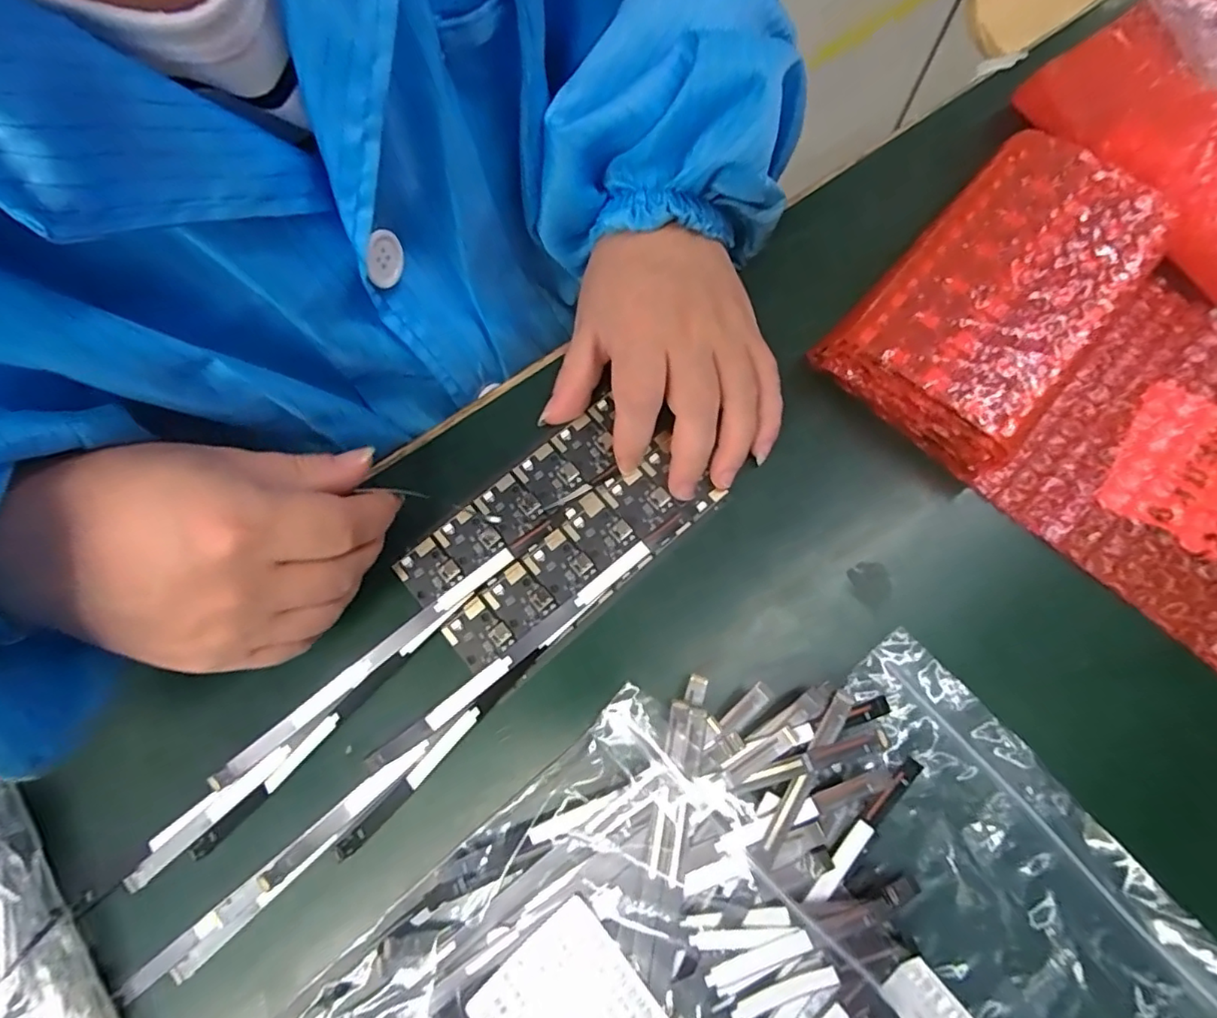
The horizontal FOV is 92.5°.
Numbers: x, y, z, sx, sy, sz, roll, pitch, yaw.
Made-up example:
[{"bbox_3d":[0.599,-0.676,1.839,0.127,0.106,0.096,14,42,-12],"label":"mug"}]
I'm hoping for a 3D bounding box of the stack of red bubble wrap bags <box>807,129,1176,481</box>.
[{"bbox_3d":[0.174,-0.097,0.262,0.085,0.030,0.144,39,77,13],"label":"stack of red bubble wrap bags"}]

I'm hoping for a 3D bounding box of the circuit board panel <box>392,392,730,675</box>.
[{"bbox_3d":[-0.022,0.010,0.256,0.127,0.004,0.073,-39,75,-10],"label":"circuit board panel"}]

